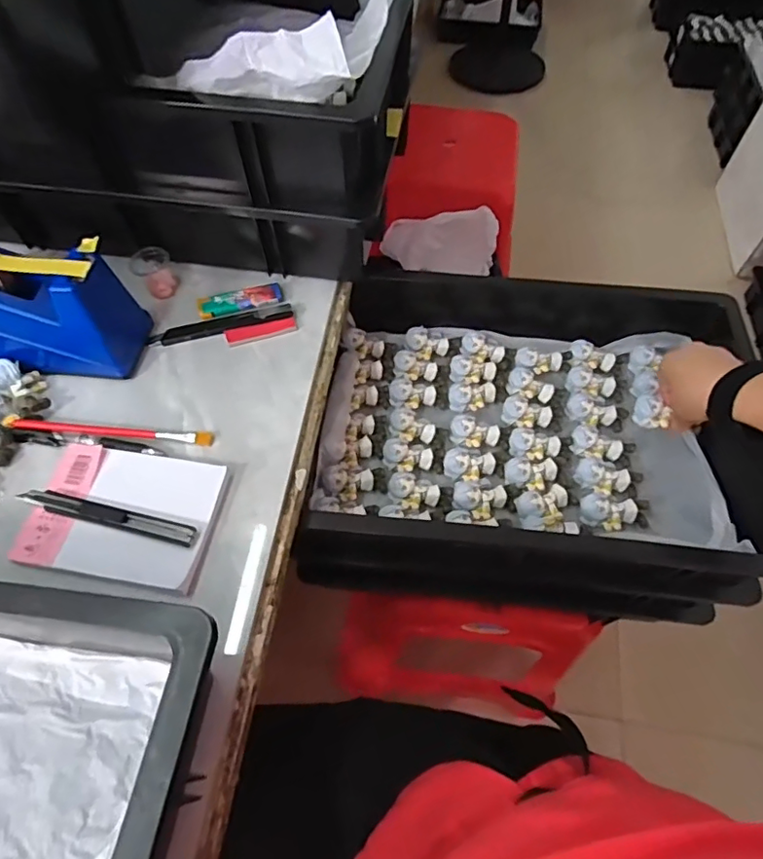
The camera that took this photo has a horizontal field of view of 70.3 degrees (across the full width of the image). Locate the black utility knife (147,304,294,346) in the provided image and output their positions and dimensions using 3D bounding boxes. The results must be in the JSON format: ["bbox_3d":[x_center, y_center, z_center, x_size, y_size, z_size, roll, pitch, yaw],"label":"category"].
[{"bbox_3d":[-0.148,-0.097,0.503,0.131,0.005,0.019,-13,60,-7],"label":"black utility knife"}]

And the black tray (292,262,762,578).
[{"bbox_3d":[0.153,-0.031,0.562,0.408,0.090,0.346,5,60,4],"label":"black tray"}]

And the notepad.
[{"bbox_3d":[-0.192,0.061,0.404,0.134,0.020,0.099,8,60,6],"label":"notepad"}]

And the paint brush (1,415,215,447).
[{"bbox_3d":[-0.222,0.000,0.442,0.168,0.017,0.013,3,60,3],"label":"paint brush"}]

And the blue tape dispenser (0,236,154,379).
[{"bbox_3d":[-0.320,-0.108,0.447,0.207,0.119,0.067,4,60,3],"label":"blue tape dispenser"}]

